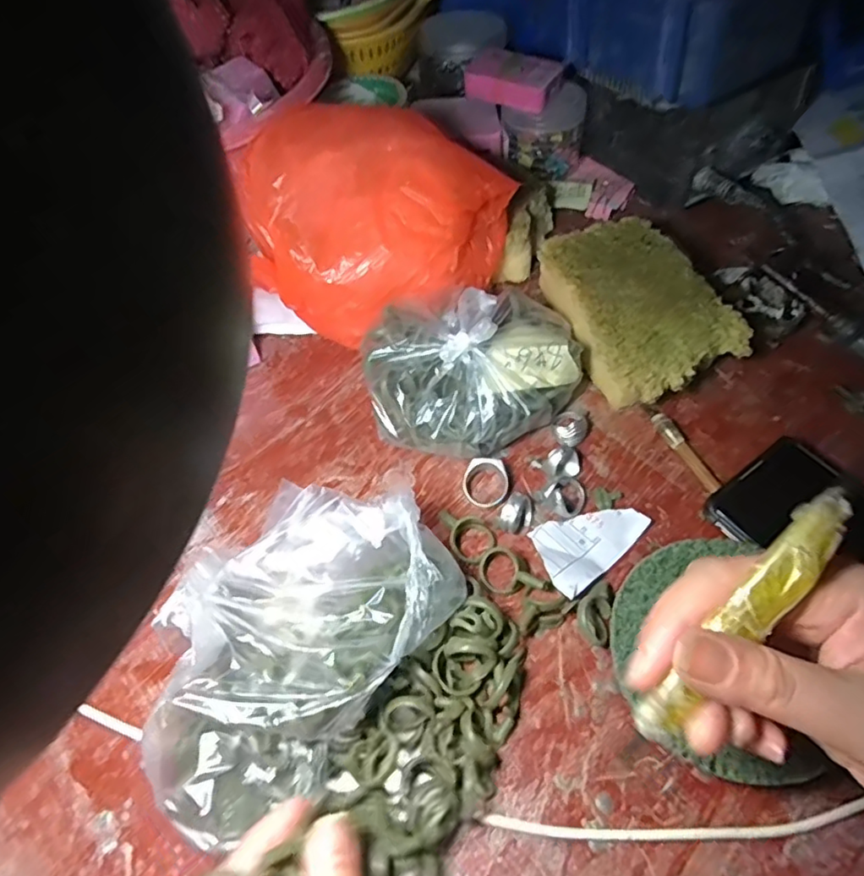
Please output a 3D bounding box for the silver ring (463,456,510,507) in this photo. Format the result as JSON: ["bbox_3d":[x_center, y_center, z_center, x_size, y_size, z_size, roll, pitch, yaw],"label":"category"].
[{"bbox_3d":[0.032,0.026,0.360,0.027,0.006,0.029,0,94,4],"label":"silver ring"}]

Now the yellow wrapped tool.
[{"bbox_3d":[0.103,0.059,0.198,0.016,0.008,0.100,40,97,27],"label":"yellow wrapped tool"}]

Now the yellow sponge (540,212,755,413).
[{"bbox_3d":[0.134,-0.086,0.415,0.097,0.043,0.138,-21,57,-10],"label":"yellow sponge"}]

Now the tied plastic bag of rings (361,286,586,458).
[{"bbox_3d":[0.027,-0.039,0.379,0.131,0.062,0.090,-11,56,-3],"label":"tied plastic bag of rings"}]

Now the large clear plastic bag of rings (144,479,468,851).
[{"bbox_3d":[-0.065,0.097,0.291,0.103,0.064,0.164,34,64,24],"label":"large clear plastic bag of rings"}]

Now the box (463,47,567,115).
[{"bbox_3d":[0.066,-0.299,0.498,0.067,0.020,0.050,22,60,18],"label":"box"}]

